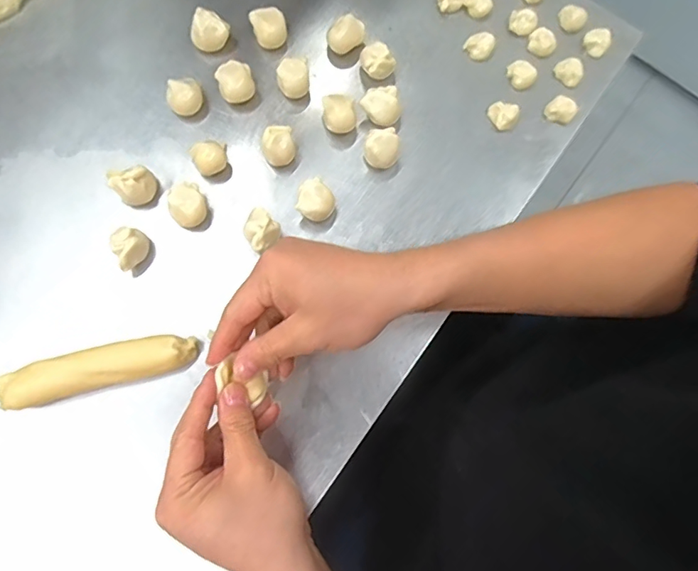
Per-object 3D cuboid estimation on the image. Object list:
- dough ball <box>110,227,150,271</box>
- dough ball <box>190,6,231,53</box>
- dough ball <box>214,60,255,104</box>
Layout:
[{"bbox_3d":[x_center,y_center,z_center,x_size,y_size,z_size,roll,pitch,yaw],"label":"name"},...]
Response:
[{"bbox_3d":[-0.190,-0.032,0.427,0.023,0.027,0.035,29,78,5],"label":"dough ball"},{"bbox_3d":[-0.133,-0.244,0.473,0.031,0.026,0.029,0,77,-2],"label":"dough ball"},{"bbox_3d":[-0.106,-0.191,0.464,0.032,0.021,0.033,0,77,-2],"label":"dough ball"}]

